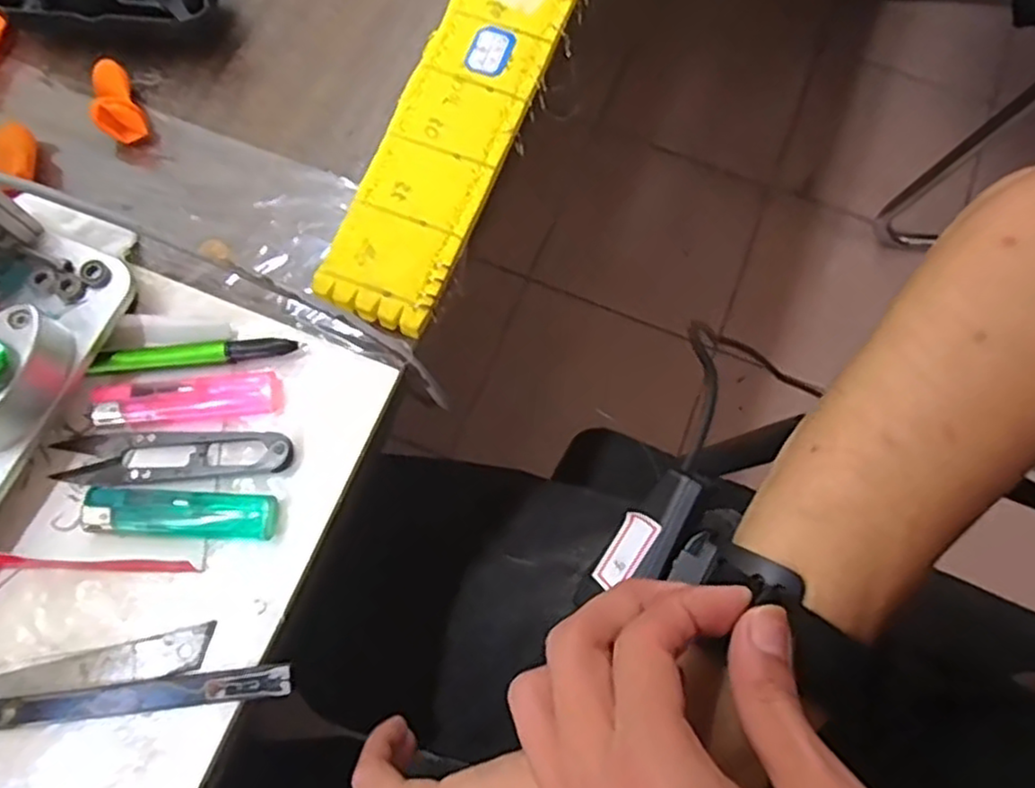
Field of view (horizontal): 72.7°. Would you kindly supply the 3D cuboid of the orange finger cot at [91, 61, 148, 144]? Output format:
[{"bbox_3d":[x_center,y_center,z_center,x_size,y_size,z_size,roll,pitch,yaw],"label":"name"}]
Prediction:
[{"bbox_3d":[-0.203,-0.148,0.353,0.020,0.015,0.042,-23,76,-8],"label":"orange finger cot"}]

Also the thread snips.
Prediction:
[{"bbox_3d":[-0.150,0.027,0.305,0.101,0.011,0.023,-1,74,-2],"label":"thread snips"}]

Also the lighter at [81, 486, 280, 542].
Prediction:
[{"bbox_3d":[-0.141,0.051,0.296,0.077,0.008,0.020,3,73,-1],"label":"lighter"}]

